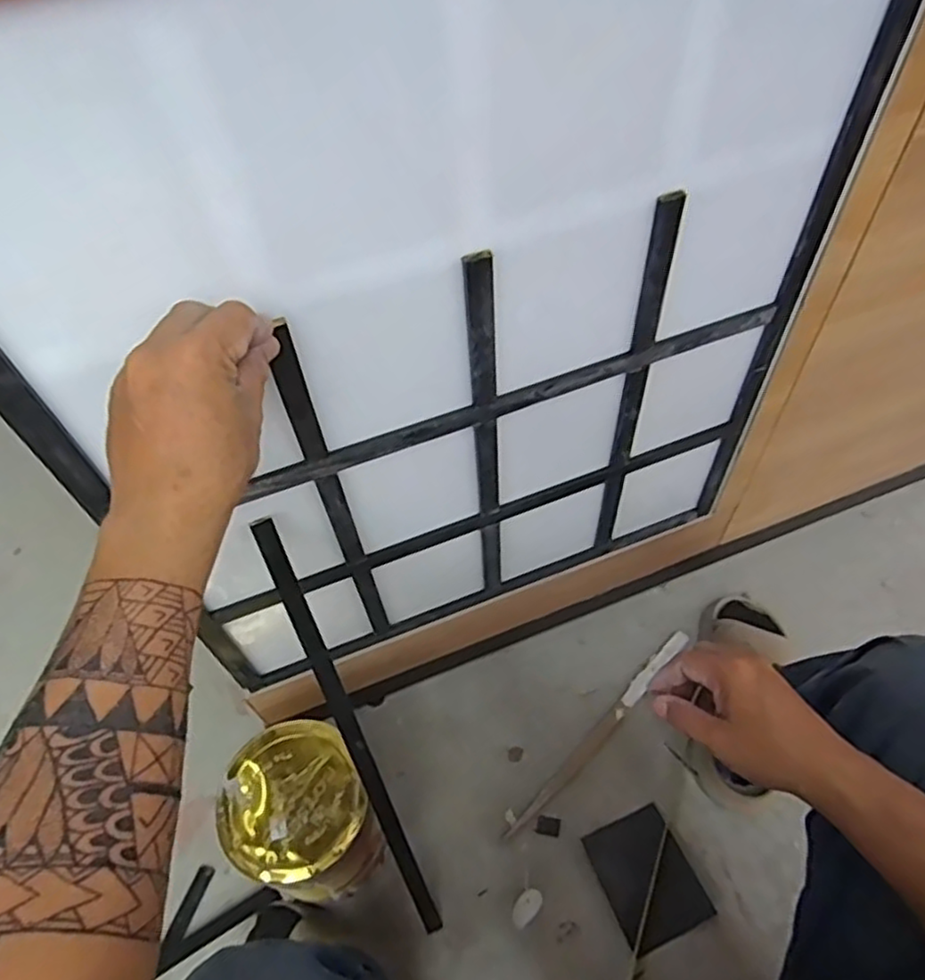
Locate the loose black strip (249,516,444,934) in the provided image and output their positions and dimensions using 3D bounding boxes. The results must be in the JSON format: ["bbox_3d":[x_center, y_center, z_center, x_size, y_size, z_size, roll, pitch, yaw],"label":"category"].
[{"bbox_3d":[-0.104,0.275,0.714,0.020,0.563,0.016,-21,25,-11],"label":"loose black strip"}]

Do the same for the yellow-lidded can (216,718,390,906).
[{"bbox_3d":[-0.180,0.382,0.803,0.143,0.166,0.173,-32,59,-18],"label":"yellow-lidded can"}]

